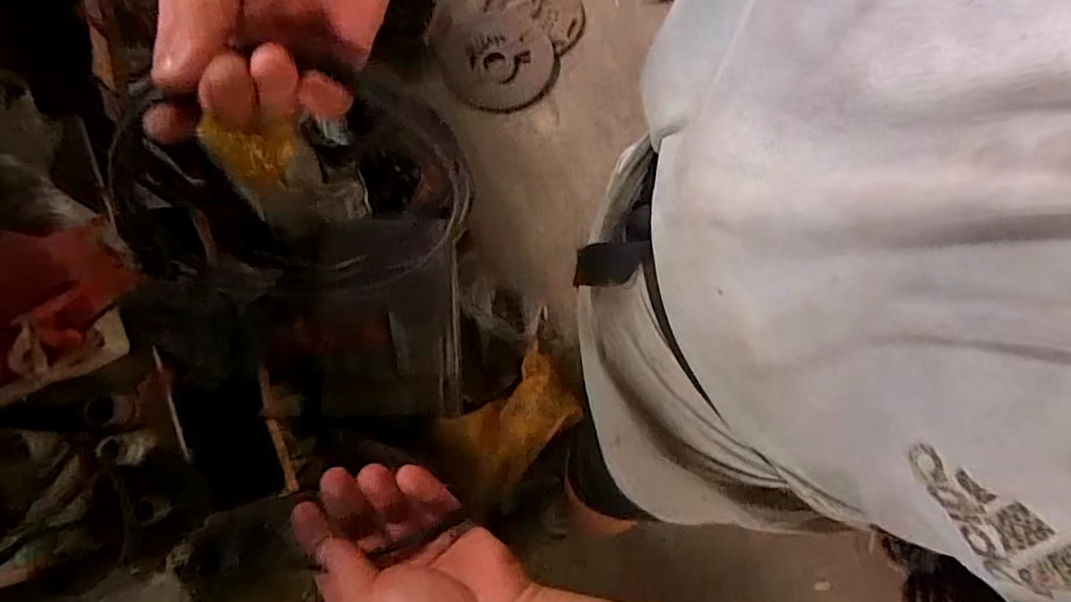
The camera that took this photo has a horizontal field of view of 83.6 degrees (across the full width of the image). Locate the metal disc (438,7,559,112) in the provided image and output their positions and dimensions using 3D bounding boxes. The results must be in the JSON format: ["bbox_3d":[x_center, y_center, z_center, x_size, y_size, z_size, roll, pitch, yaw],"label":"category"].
[{"bbox_3d":[-0.105,-0.696,1.731,0.327,0.013,0.297,-12,84,-12],"label":"metal disc"}]

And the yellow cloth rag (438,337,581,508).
[{"bbox_3d":[-0.050,0.284,1.373,0.329,0.087,0.214,-39,79,-9],"label":"yellow cloth rag"}]

